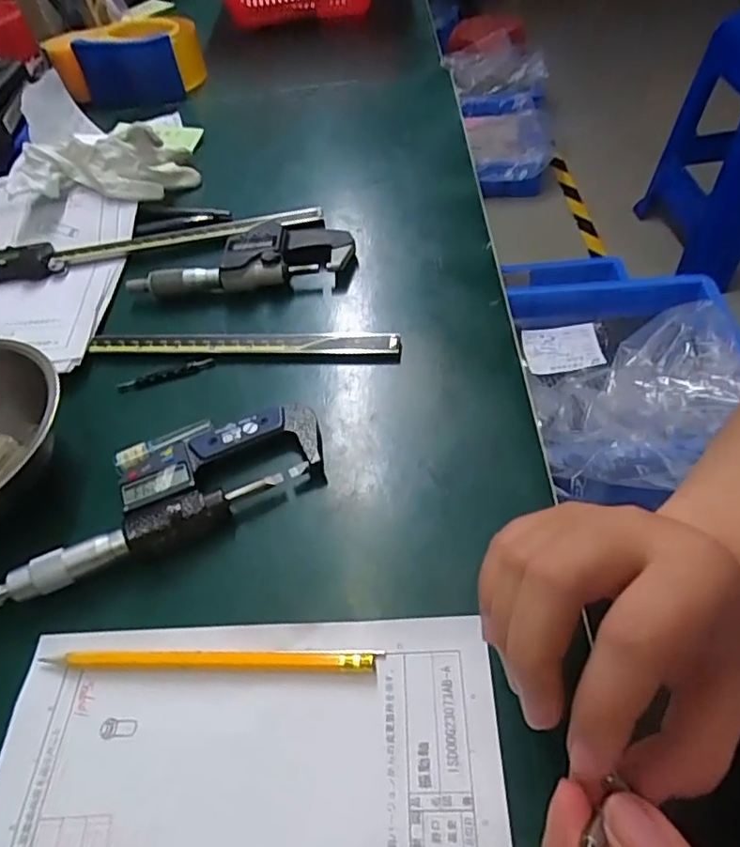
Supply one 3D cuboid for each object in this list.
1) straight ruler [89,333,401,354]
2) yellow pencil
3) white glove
[{"bbox_3d":[-0.083,-0.052,0.387,0.202,0.004,0.016,1,60,8],"label":"straight ruler"},{"bbox_3d":[-0.073,0.105,0.267,0.148,0.005,0.008,-2,51,5],"label":"yellow pencil"},{"bbox_3d":[-0.219,-0.209,0.498,0.138,0.047,0.064,-17,51,-7],"label":"white glove"}]

